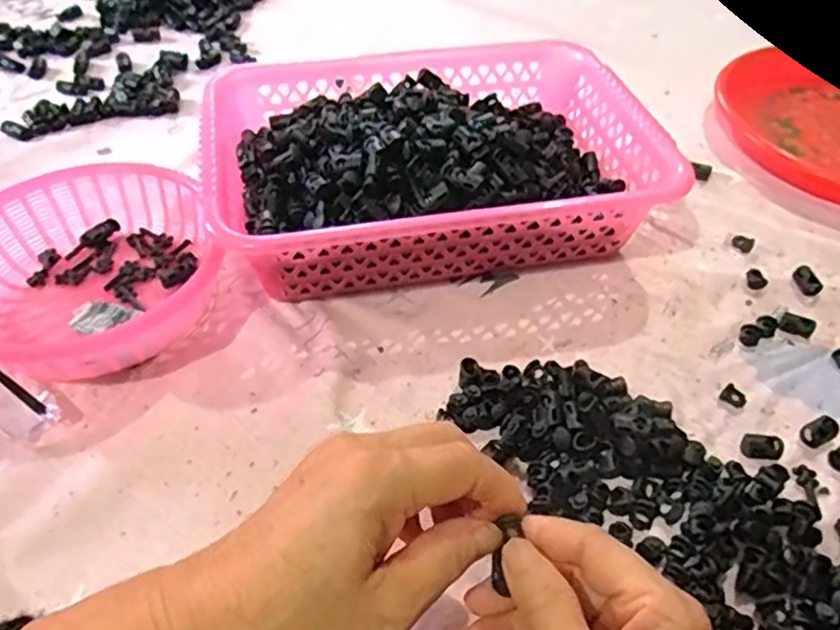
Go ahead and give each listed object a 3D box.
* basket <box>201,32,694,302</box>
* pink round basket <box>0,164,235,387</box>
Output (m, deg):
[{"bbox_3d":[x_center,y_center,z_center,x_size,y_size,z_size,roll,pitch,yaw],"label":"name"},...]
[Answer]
[{"bbox_3d":[0.007,-0.113,0.488,0.297,0.081,0.209,-9,48,-10],"label":"basket"},{"bbox_3d":[-0.212,-0.025,0.418,0.156,0.051,0.167,1,47,-1],"label":"pink round basket"}]

